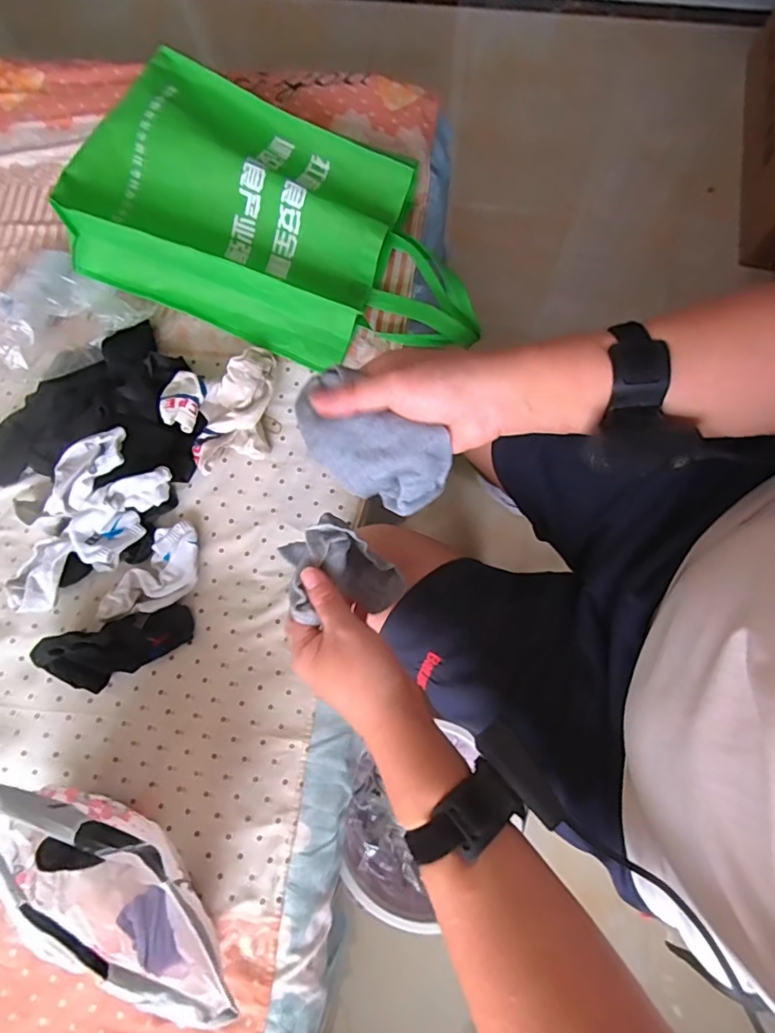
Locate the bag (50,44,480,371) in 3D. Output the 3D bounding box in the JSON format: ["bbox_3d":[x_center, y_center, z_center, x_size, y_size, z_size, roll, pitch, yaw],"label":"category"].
[{"bbox_3d":[-0.124,-0.350,0.646,0.498,0.124,0.271,22,79,7],"label":"bag"}]

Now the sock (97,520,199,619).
[{"bbox_3d":[-0.262,0.069,0.603,0.069,0.027,0.131,31,80,7],"label":"sock"}]

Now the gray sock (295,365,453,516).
[{"bbox_3d":[-0.015,-0.052,0.396,0.116,0.063,0.068,37,81,8],"label":"gray sock"}]

